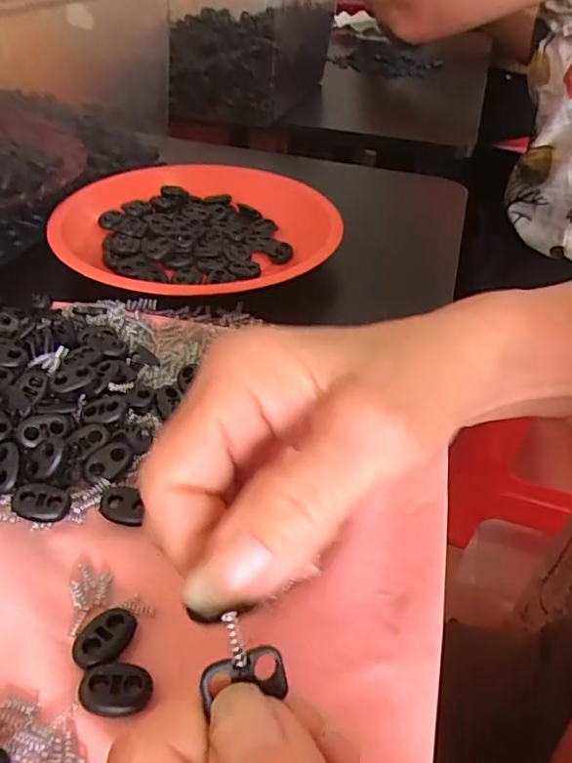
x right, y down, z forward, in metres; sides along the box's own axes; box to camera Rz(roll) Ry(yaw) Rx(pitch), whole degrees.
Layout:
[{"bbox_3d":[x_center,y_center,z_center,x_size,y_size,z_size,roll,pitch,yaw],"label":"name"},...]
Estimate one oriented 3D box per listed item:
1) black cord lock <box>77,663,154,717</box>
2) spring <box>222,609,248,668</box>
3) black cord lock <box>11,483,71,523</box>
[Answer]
[{"bbox_3d":[-0.053,0.096,0.173,0.021,0.006,0.016,3,39,1],"label":"black cord lock"},{"bbox_3d":[-0.011,0.055,0.117,0.004,0.004,0.010,-12,76,-20],"label":"spring"},{"bbox_3d":[-0.096,0.047,0.219,0.021,0.008,0.014,-3,40,-6],"label":"black cord lock"}]

